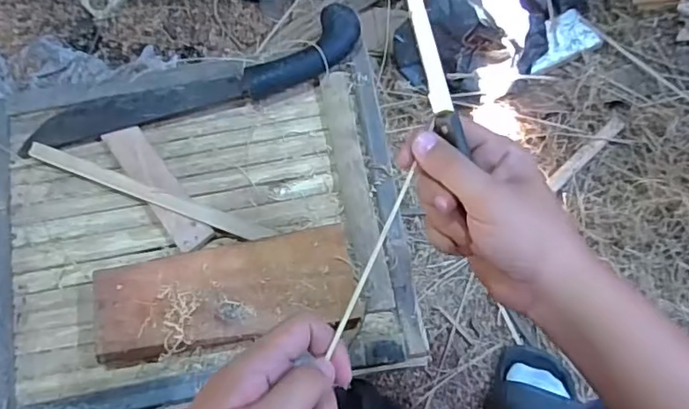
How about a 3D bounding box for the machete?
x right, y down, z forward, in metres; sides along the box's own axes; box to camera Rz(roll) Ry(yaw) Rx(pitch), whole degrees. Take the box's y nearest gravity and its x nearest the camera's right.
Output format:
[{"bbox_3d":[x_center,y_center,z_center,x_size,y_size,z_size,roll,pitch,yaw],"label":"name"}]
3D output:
[{"bbox_3d":[-0.152,-0.120,0.578,0.354,0.033,0.059,-21,70,-6],"label":"machete"}]

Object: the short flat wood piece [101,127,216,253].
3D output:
[{"bbox_3d":[-0.184,-0.018,0.552,0.034,0.013,0.152,-36,72,-11],"label":"short flat wood piece"}]

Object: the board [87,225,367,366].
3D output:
[{"bbox_3d":[-0.104,0.081,0.507,0.227,0.033,0.083,-12,69,-2],"label":"board"}]

